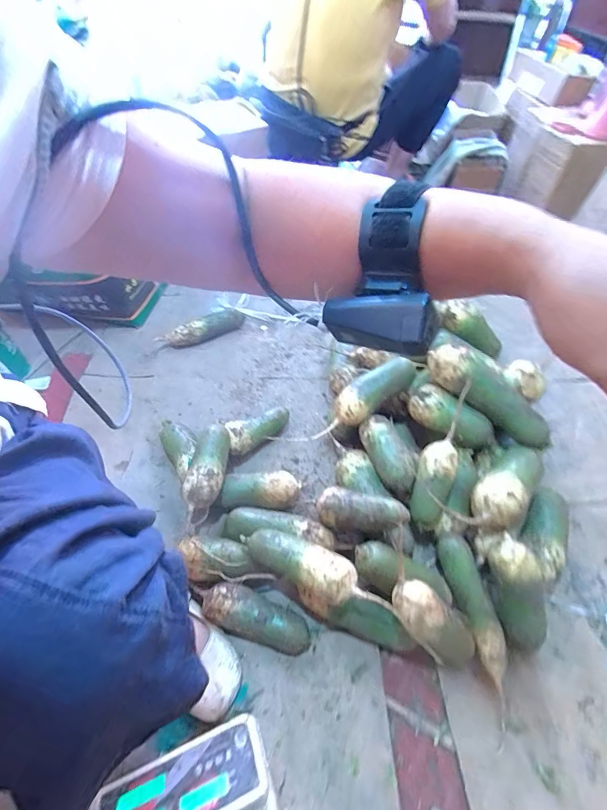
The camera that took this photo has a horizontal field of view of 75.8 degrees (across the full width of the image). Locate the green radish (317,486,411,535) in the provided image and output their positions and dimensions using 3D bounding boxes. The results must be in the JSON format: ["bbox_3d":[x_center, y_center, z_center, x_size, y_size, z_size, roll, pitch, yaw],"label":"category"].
[{"bbox_3d":[0.095,0.167,0.618,0.150,0.047,0.068,-4,47,34],"label":"green radish"}]

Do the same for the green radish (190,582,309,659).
[{"bbox_3d":[-0.073,0.316,0.584,0.174,0.060,0.067,17,55,11],"label":"green radish"}]

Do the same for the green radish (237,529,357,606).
[{"bbox_3d":[-0.009,0.231,0.573,0.188,0.063,0.061,10,51,33],"label":"green radish"}]

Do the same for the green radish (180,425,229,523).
[{"bbox_3d":[-0.163,0.110,0.666,0.056,0.047,0.162,8,52,4],"label":"green radish"}]

